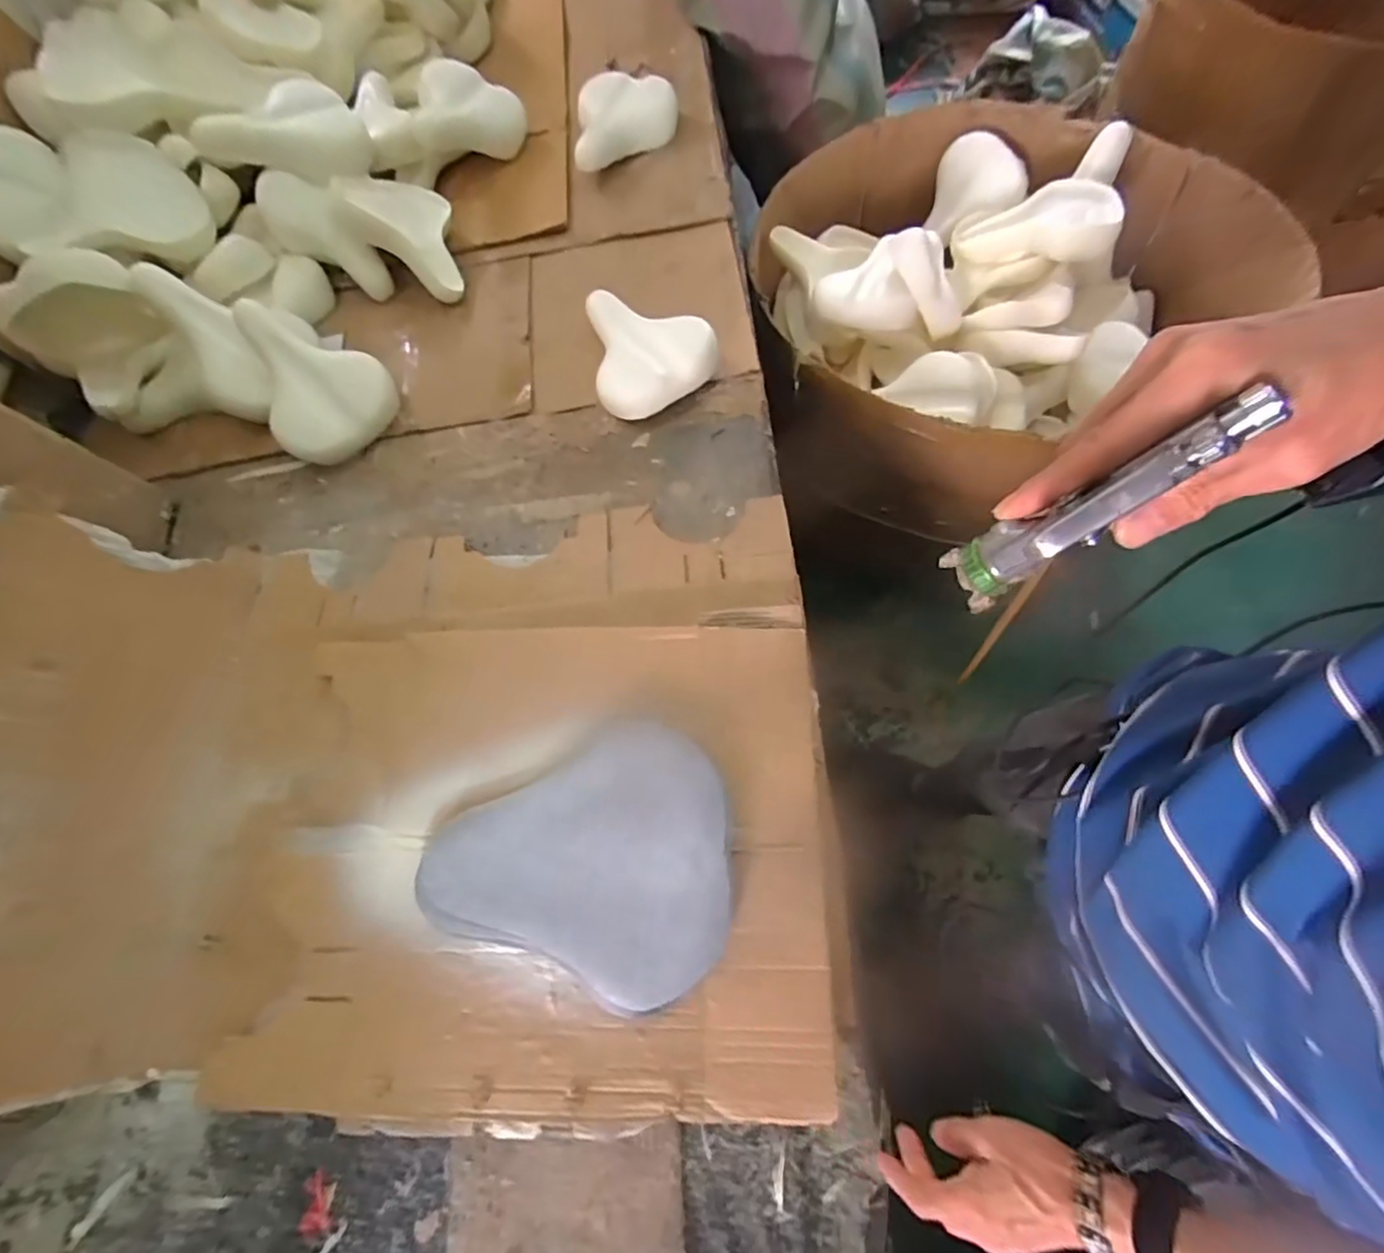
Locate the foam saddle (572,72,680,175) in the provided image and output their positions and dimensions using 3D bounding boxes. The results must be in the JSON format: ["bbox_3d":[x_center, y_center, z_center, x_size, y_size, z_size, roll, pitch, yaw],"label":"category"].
[{"bbox_3d":[-0.123,-0.939,1.107,0.204,0.065,0.173,-13,68,3],"label":"foam saddle"}]

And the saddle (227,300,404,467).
[{"bbox_3d":[-0.589,-0.385,0.916,0.190,0.126,0.227,-42,69,-9],"label":"saddle"}]

